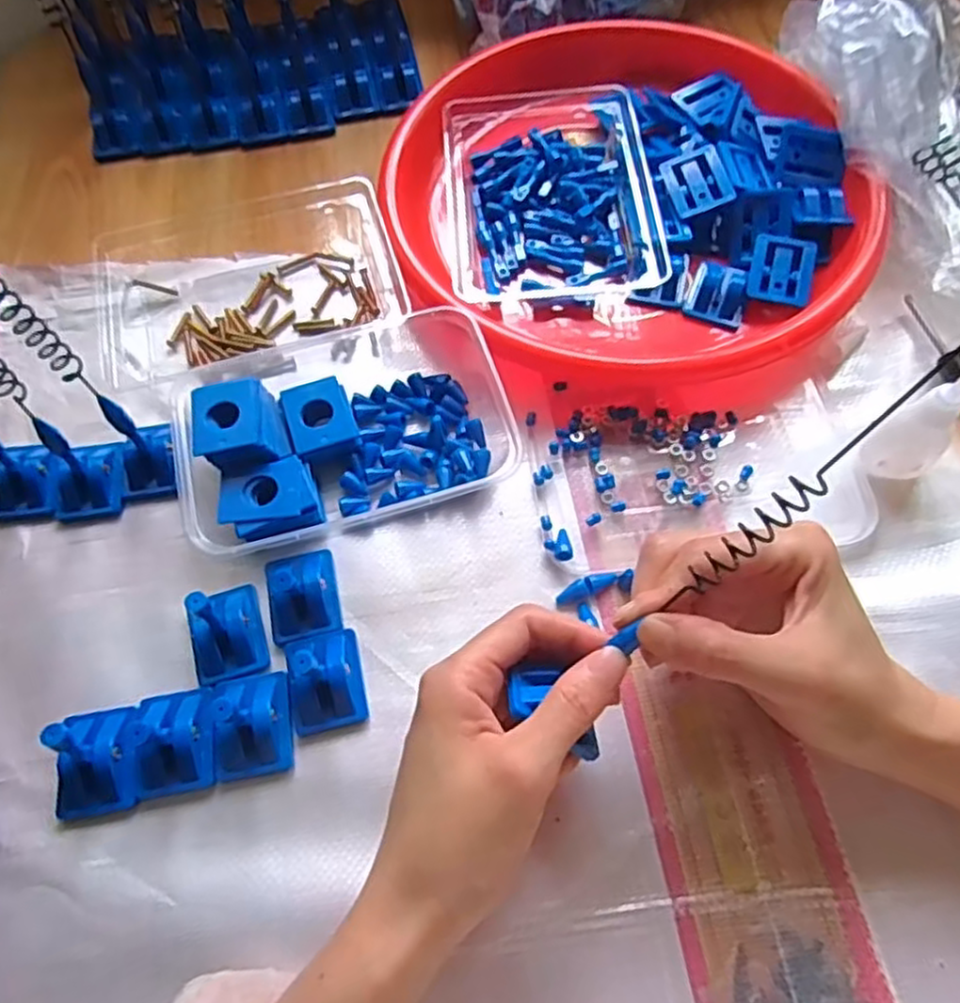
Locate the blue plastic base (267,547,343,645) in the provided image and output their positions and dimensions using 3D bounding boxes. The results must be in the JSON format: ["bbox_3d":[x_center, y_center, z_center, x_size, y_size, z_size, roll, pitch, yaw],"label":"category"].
[{"bbox_3d":[-0.088,0.045,0.355,0.034,0.017,0.045,-12,63,-4],"label":"blue plastic base"}]

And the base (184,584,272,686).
[{"bbox_3d":[-0.123,0.057,0.335,0.033,0.042,0.042,-18,64,-7],"label":"base"}]

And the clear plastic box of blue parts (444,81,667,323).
[{"bbox_3d":[0.041,-0.191,0.450,0.121,0.033,0.169,-5,63,0],"label":"clear plastic box of blue parts"}]

